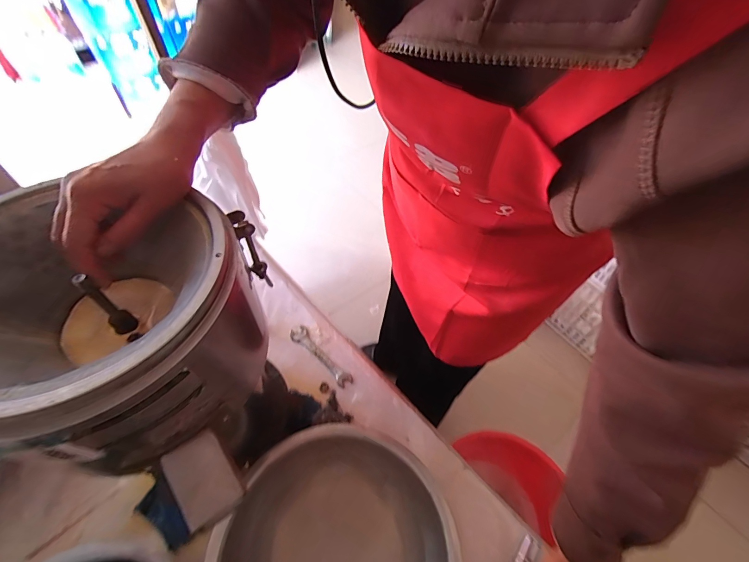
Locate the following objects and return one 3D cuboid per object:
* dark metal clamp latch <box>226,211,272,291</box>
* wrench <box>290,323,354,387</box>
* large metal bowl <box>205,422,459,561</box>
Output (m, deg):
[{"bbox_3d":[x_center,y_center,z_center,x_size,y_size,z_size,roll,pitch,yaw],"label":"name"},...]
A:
[{"bbox_3d":[-0.132,-0.031,0.378,0.023,0.093,0.030,-21,57,-18],"label":"dark metal clamp latch"},{"bbox_3d":[-0.107,0.147,0.696,0.034,0.007,0.158,-36,63,-26],"label":"wrench"},{"bbox_3d":[-0.050,0.370,0.483,0.291,0.088,0.322,-26,58,-21],"label":"large metal bowl"}]

